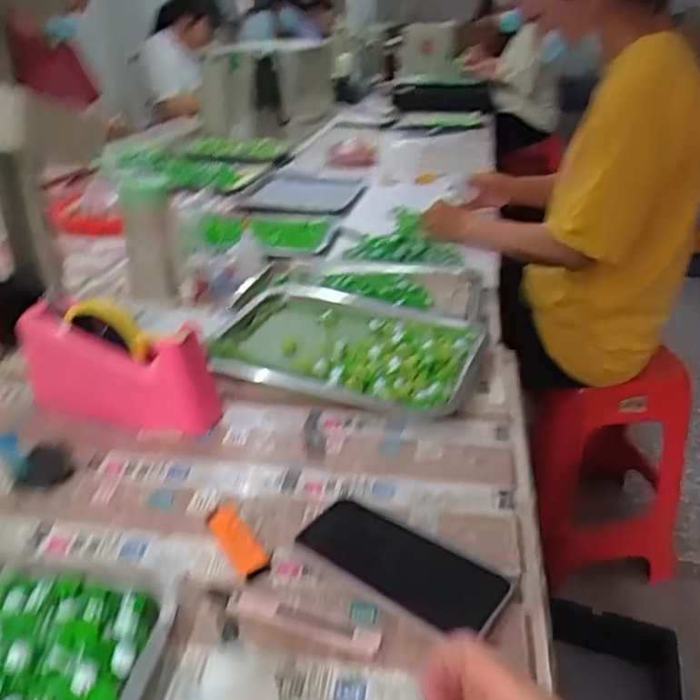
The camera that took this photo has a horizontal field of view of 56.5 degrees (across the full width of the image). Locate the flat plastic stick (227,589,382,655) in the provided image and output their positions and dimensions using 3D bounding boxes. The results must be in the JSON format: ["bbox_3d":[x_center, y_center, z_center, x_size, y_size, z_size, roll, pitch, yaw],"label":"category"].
[{"bbox_3d":[-0.033,0.187,0.449,0.111,0.007,0.018,9,30,19],"label":"flat plastic stick"}]

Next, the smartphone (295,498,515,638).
[{"bbox_3d":[0.037,0.160,0.492,0.158,0.012,0.081,19,34,33],"label":"smartphone"}]

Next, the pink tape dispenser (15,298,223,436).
[{"bbox_3d":[-0.235,0.021,0.665,0.198,0.106,0.063,9,29,18],"label":"pink tape dispenser"}]

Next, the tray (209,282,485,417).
[{"bbox_3d":[-0.007,-0.004,0.770,0.314,0.037,0.223,7,29,16],"label":"tray"}]

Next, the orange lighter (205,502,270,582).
[{"bbox_3d":[-0.089,0.147,0.517,0.029,0.017,0.080,-17,32,-27],"label":"orange lighter"}]

